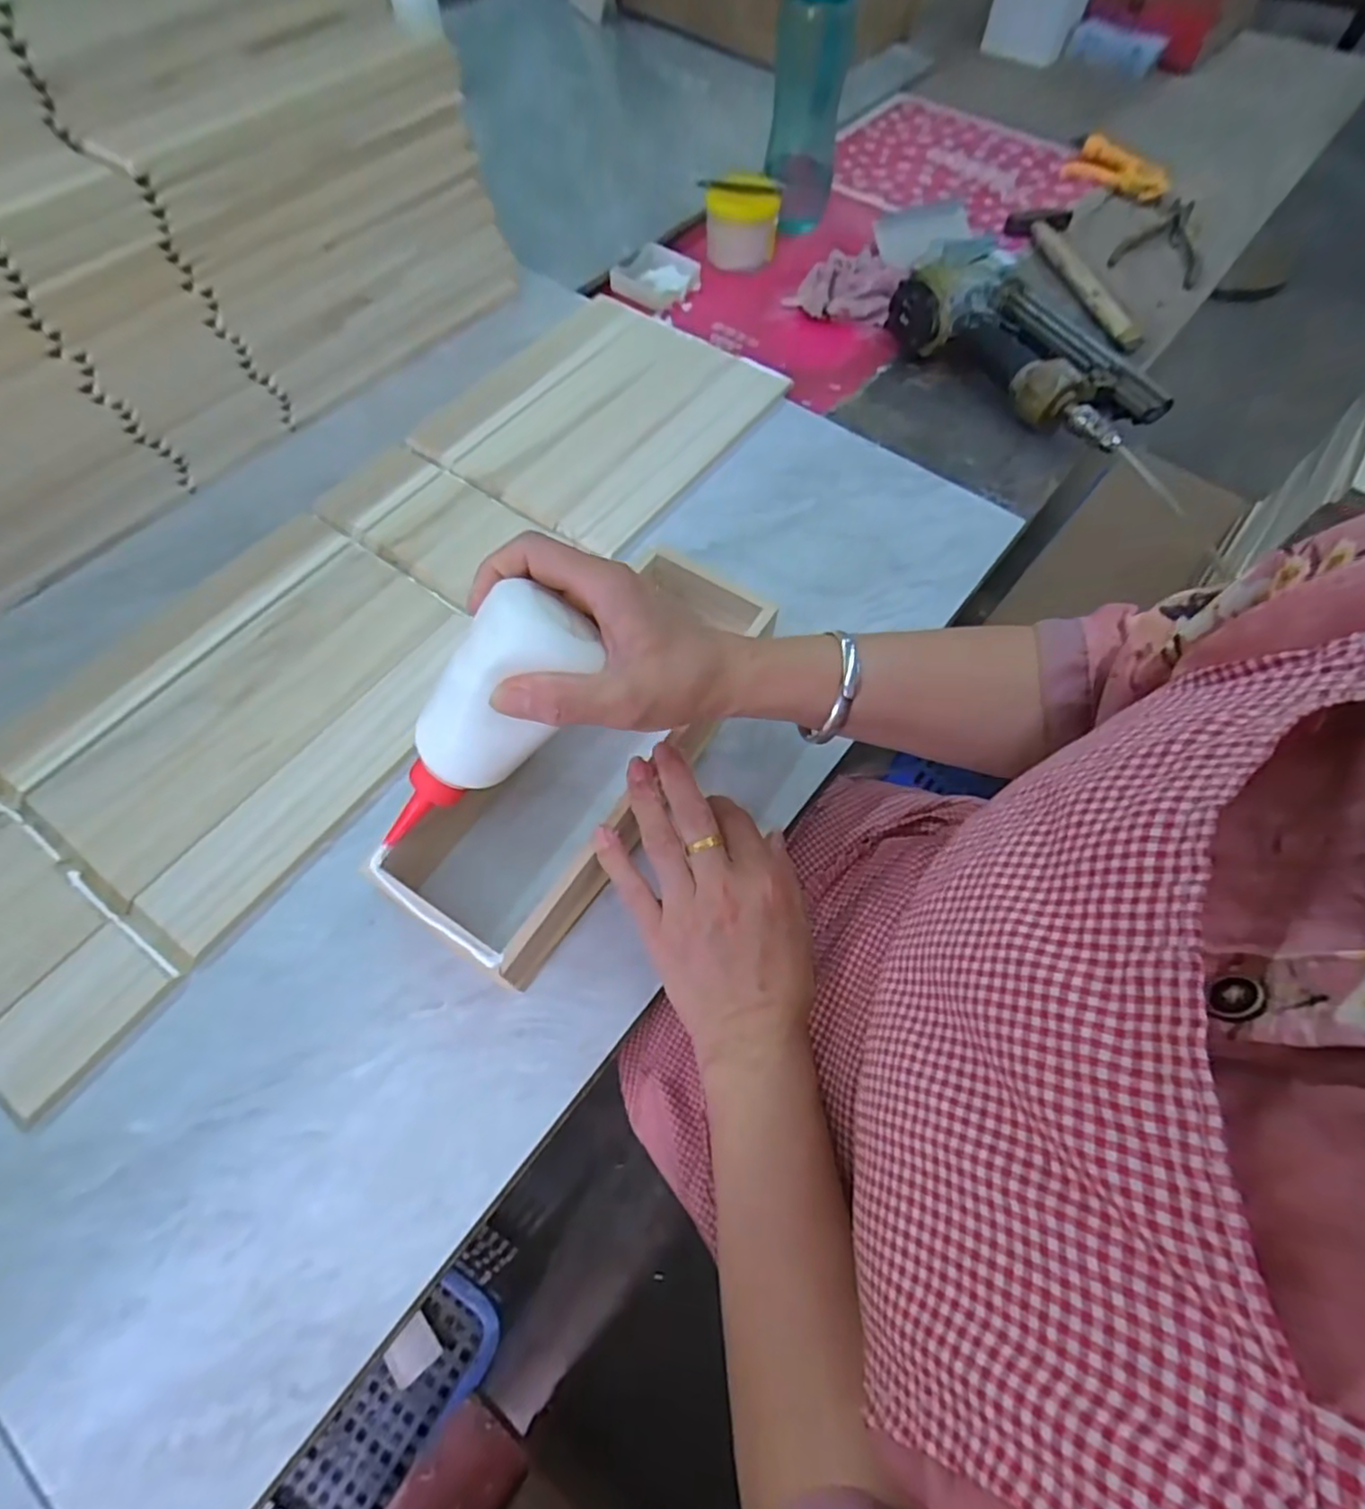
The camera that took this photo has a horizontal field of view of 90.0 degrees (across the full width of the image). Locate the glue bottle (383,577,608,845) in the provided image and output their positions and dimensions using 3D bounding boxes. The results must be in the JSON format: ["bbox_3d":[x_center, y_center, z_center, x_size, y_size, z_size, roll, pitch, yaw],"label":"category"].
[{"bbox_3d":[-0.103,-0.009,0.330,0.046,0.042,0.149,46,113,19],"label":"glue bottle"}]

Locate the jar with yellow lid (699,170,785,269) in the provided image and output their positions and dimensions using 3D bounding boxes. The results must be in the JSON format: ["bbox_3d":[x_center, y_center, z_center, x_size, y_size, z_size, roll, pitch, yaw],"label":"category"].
[{"bbox_3d":[0.062,-0.586,0.751,0.085,0.067,0.075,9,63,2],"label":"jar with yellow lid"}]

